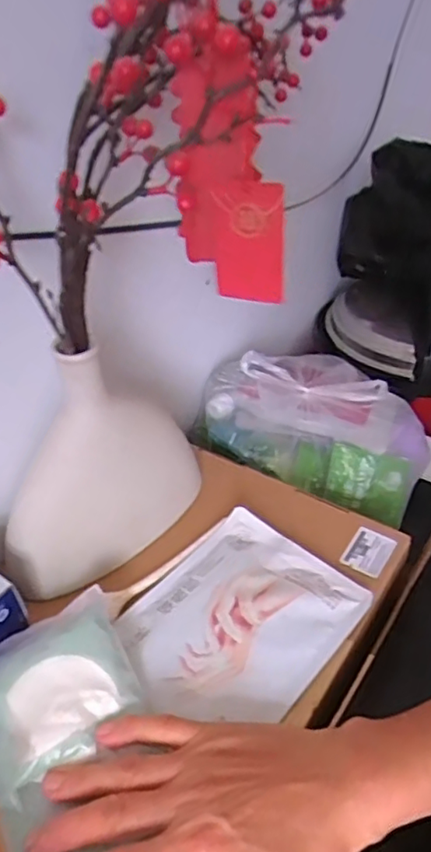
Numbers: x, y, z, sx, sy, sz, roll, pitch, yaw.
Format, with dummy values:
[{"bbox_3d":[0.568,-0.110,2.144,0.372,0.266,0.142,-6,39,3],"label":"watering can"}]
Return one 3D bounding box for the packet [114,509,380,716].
[{"bbox_3d":[0.015,0.133,0.412,0.126,0.012,0.148,28,48,33],"label":"packet"}]

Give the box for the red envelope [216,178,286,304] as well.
[{"bbox_3d":[0.019,-0.102,0.332,0.043,0.069,0.007,15,42,18],"label":"red envelope"}]

